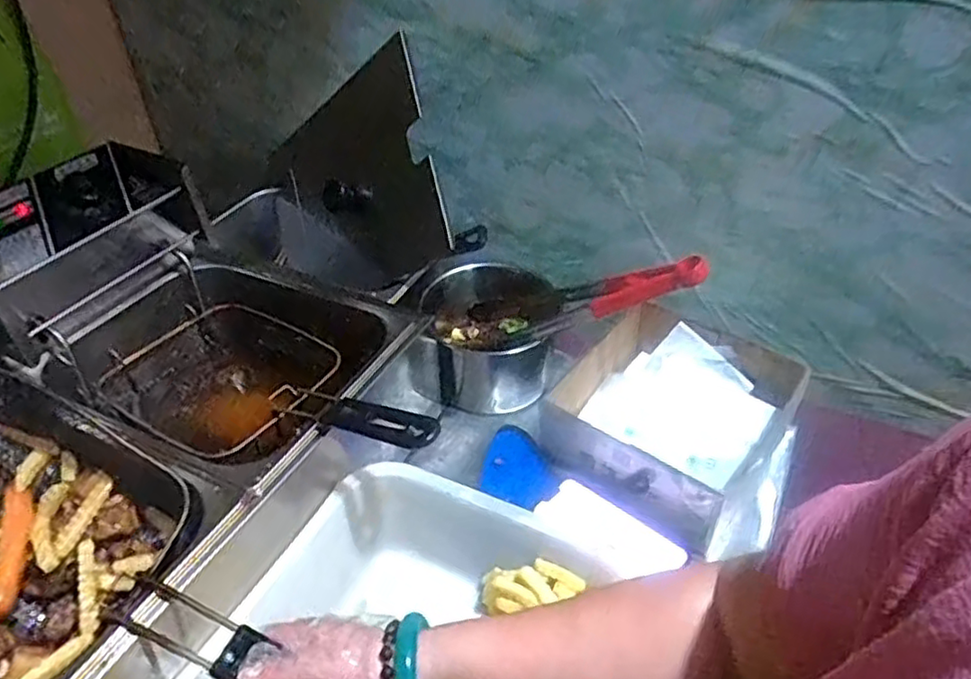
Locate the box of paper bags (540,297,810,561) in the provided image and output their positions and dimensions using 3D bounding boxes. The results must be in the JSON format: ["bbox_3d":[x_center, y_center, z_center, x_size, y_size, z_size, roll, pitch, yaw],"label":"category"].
[{"bbox_3d":[0.196,0.078,0.749,0.218,0.093,0.236,25,46,29],"label":"box of paper bags"}]

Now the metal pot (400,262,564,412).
[{"bbox_3d":[-0.005,-0.002,0.863,0.177,0.122,0.166,8,40,12],"label":"metal pot"}]

